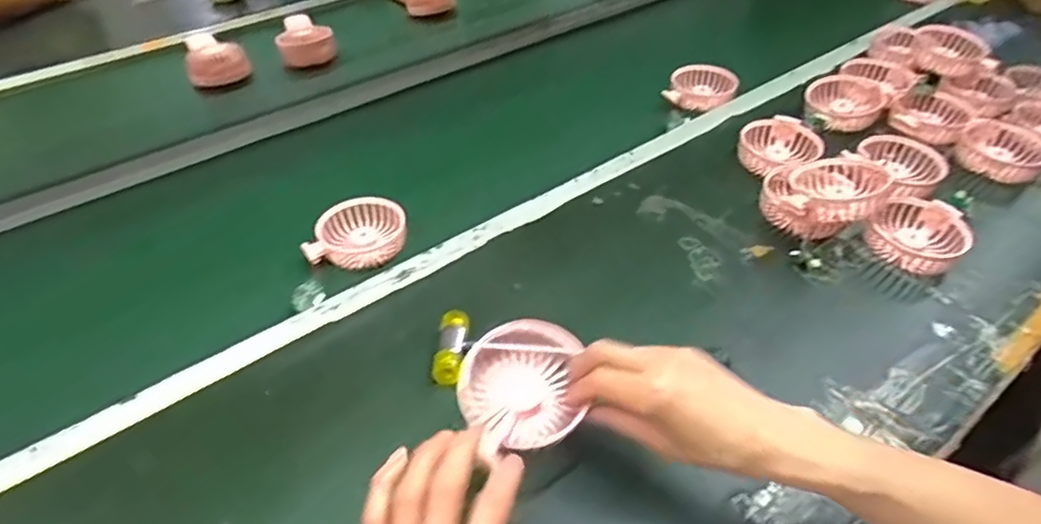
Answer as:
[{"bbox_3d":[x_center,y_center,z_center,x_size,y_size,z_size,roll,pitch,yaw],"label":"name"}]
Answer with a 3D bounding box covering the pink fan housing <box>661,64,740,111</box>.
[{"bbox_3d":[0.264,-0.256,0.914,0.096,0.033,0.097,10,45,11],"label":"pink fan housing"}]

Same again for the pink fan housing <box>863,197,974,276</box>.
[{"bbox_3d":[0.405,-0.030,0.636,0.090,0.045,0.082,0,44,0],"label":"pink fan housing"}]

